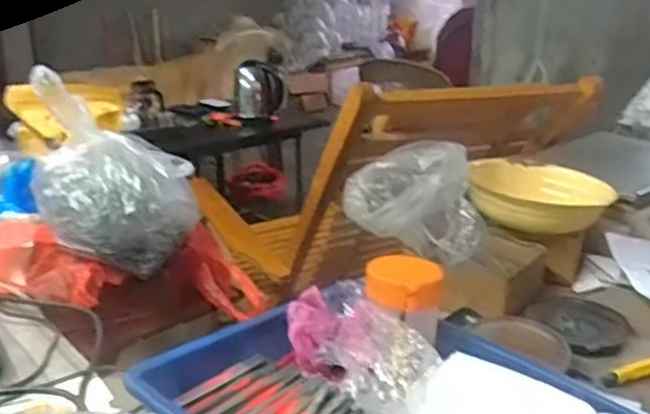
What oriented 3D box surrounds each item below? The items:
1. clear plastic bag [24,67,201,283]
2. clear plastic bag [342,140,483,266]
[{"bbox_3d":[-0.309,-0.051,0.981,0.211,0.252,0.181,5,20,15],"label":"clear plastic bag"},{"bbox_3d":[0.111,-0.010,0.863,0.168,0.106,0.128,3,20,11],"label":"clear plastic bag"}]

